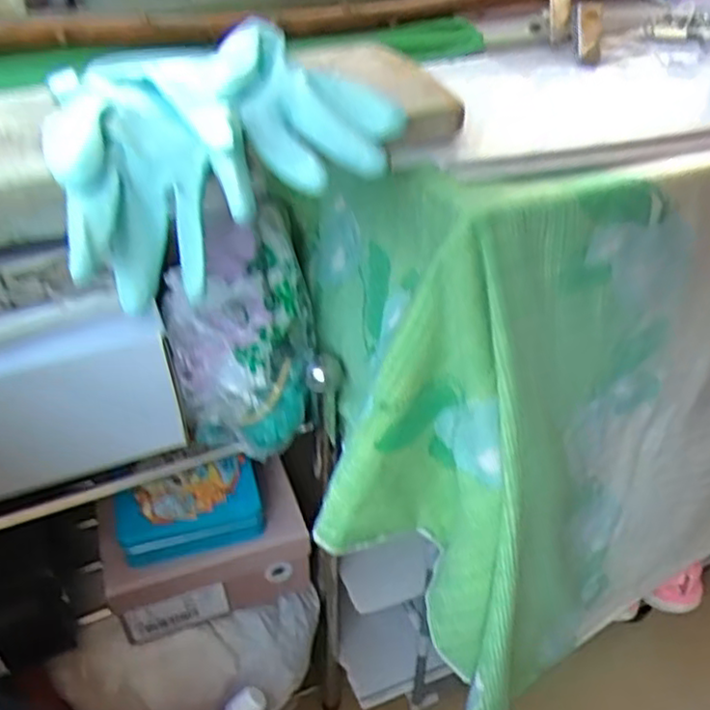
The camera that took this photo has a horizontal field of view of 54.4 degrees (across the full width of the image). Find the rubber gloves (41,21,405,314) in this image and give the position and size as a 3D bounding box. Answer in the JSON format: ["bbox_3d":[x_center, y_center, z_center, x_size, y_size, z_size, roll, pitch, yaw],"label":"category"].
[{"bbox_3d":[-0.097,-0.147,0.464,0.197,0.094,0.227,-17,42,-15],"label":"rubber gloves"}]

